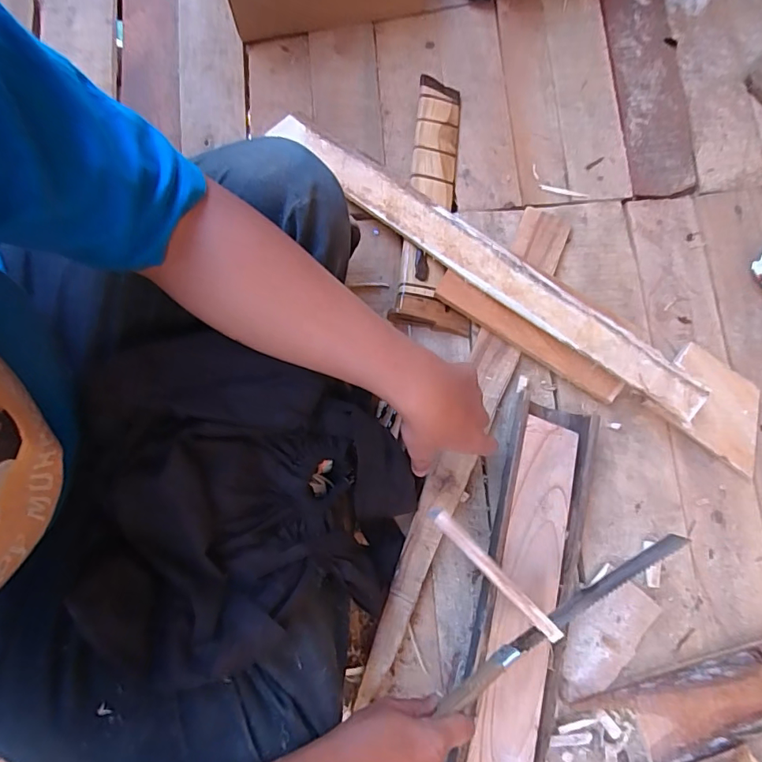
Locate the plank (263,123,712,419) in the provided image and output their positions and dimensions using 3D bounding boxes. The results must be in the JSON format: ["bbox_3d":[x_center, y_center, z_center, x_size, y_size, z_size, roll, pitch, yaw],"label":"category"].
[{"bbox_3d":[0.100,-0.152,0.561,0.590,0.023,0.059,37,77,12],"label":"plank"}]

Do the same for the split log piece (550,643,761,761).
[{"bbox_3d":[0.342,0.340,0.495,0.342,0.023,0.089,-14,80,-3],"label":"split log piece"}]

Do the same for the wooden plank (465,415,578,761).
[{"bbox_3d":[0.141,0.228,0.472,0.063,0.019,0.378,14,80,2],"label":"wooden plank"}]

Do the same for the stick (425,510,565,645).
[{"bbox_3d":[0.100,0.170,0.421,0.017,0.010,0.151,-44,83,-8],"label":"stick"}]

